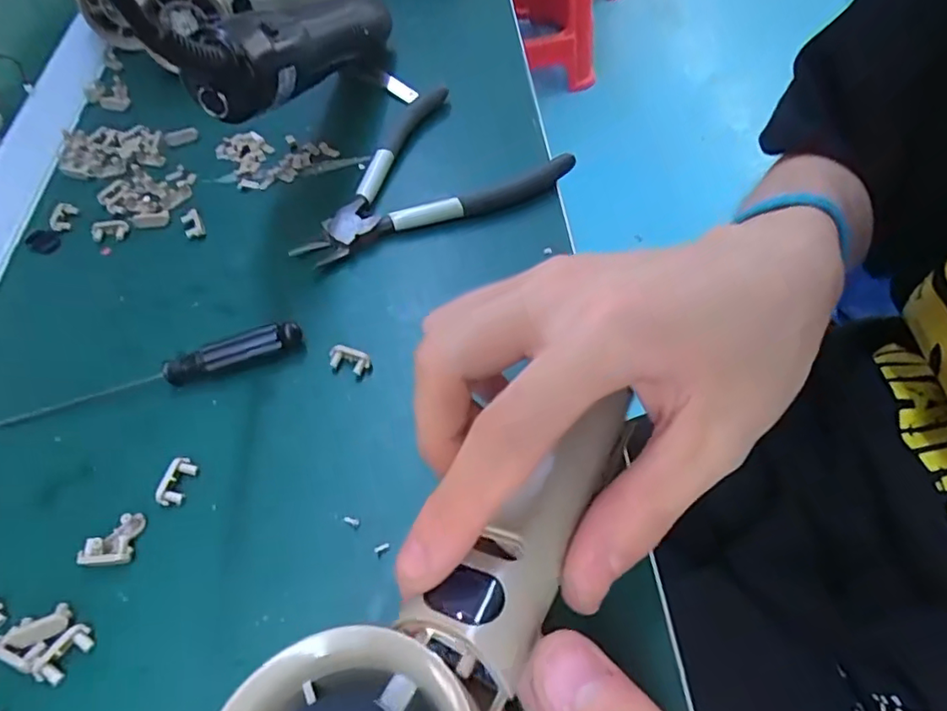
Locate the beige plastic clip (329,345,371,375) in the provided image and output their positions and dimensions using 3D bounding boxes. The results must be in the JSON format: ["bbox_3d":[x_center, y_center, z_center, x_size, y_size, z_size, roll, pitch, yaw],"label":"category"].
[{"bbox_3d":[-0.056,0.002,0.259,0.019,0.008,0.009,18,59,16],"label":"beige plastic clip"}]

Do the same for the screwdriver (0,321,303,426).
[{"bbox_3d":[-0.142,0.008,0.255,0.131,0.013,0.012,-16,56,-7],"label":"screwdriver"}]

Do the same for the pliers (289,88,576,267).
[{"bbox_3d":[-0.036,-0.116,0.333,0.150,0.017,0.121,-20,56,-9],"label":"pliers"}]

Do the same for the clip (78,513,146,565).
[{"bbox_3d":[-0.137,0.070,0.218,0.020,0.006,0.018,-5,55,1],"label":"clip"}]

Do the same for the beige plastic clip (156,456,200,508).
[{"bbox_3d":[-0.119,0.050,0.230,0.009,0.006,0.020,9,57,10],"label":"beige plastic clip"}]

